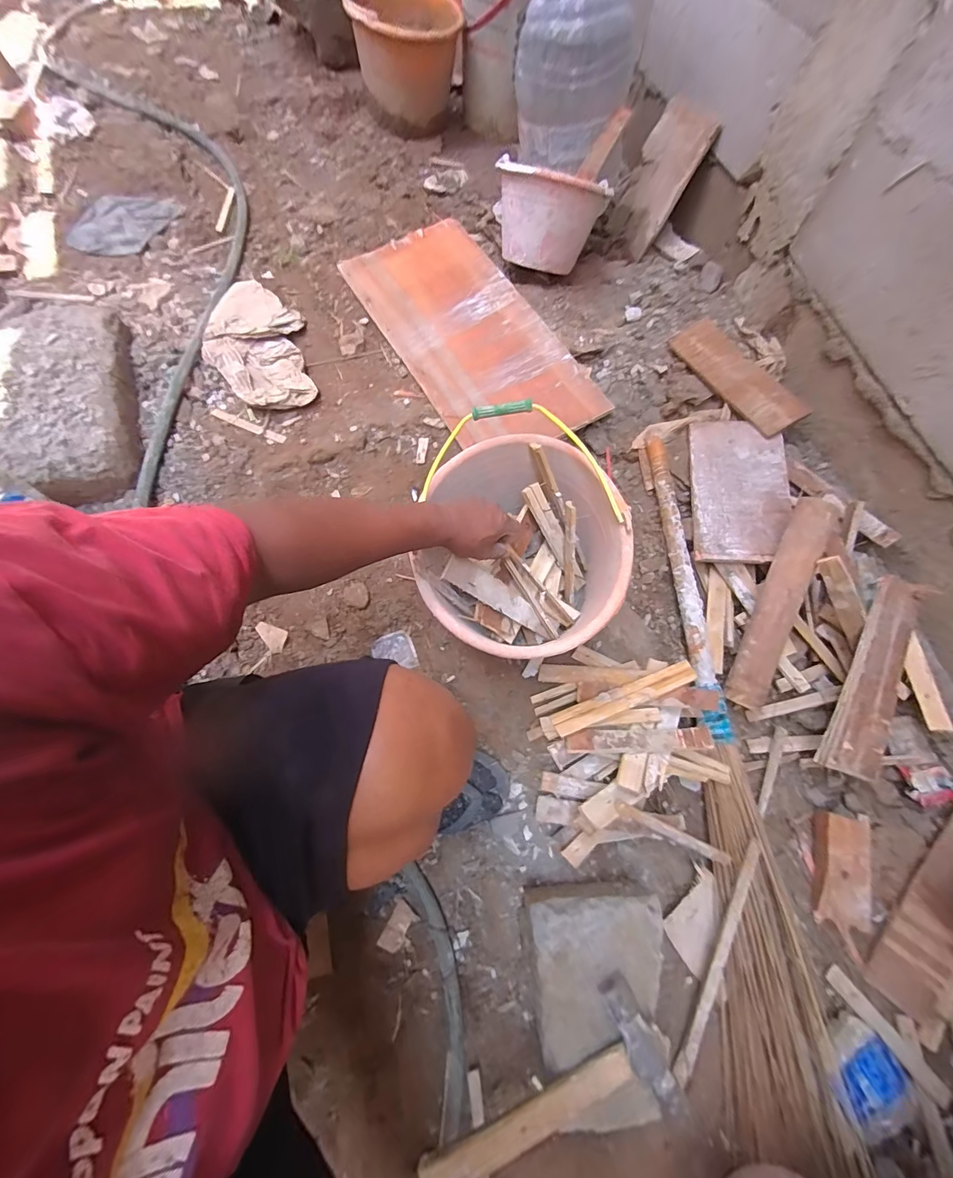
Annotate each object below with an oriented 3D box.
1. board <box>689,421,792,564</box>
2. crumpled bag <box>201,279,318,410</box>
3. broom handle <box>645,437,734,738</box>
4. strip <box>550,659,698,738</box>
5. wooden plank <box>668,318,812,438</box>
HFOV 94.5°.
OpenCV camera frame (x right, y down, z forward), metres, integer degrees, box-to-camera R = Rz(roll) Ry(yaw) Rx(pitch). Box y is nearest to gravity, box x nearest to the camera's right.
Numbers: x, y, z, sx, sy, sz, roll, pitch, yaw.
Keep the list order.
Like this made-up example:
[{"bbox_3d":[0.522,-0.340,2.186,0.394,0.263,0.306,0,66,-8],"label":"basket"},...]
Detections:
[{"bbox_3d":[0.490,-0.190,0.822,0.160,0.010,0.309,5,66,11],"label":"board"},{"bbox_3d":[-0.469,-0.525,0.933,0.201,0.047,0.376,-15,68,-6],"label":"crumpled bag"},{"bbox_3d":[0.370,-0.031,0.783,0.044,0.025,0.573,-1,67,0],"label":"broom handle"},{"bbox_3d":[0.225,0.165,0.668,0.227,0.017,0.035,-20,69,-8],"label":"strip"},{"bbox_3d":[0.528,-0.439,0.905,0.099,0.016,0.324,-27,65,5],"label":"wooden plank"}]

